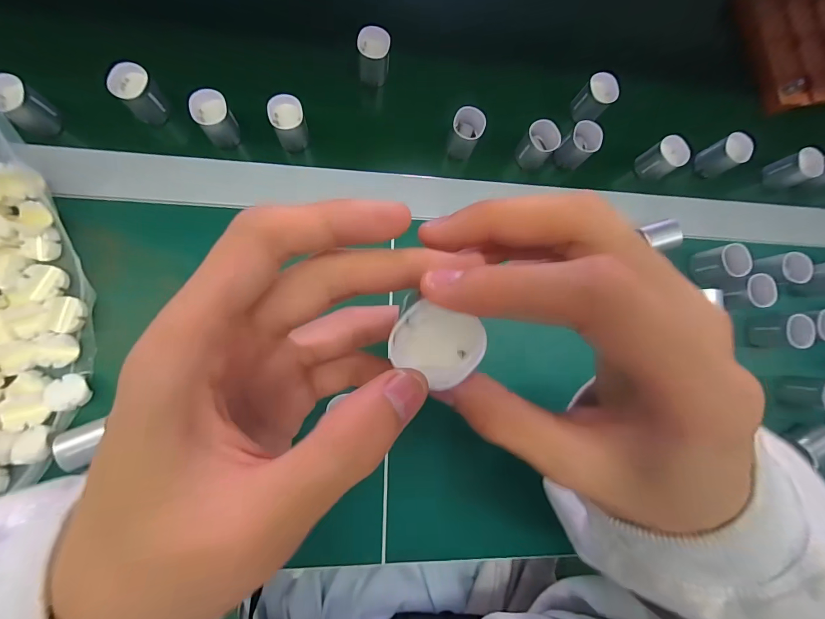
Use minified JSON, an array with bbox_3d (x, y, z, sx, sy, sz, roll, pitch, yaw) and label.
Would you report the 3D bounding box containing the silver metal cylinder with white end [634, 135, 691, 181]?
[{"bbox_3d":[0.248,-0.150,0.350,0.029,0.034,0.031,-30,91,-8],"label":"silver metal cylinder with white end"}]

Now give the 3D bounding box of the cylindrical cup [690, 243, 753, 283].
[{"bbox_3d":[0.289,-0.043,0.332,0.024,0.036,0.030,-15,89,-8],"label":"cylindrical cup"}]

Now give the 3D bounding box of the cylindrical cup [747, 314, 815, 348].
[{"bbox_3d":[0.348,0.021,0.334,0.028,0.035,0.030,0,87,-7],"label":"cylindrical cup"}]

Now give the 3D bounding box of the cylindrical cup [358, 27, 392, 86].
[{"bbox_3d":[-0.035,-0.229,0.320,0.027,0.030,0.033,-7,88,-8],"label":"cylindrical cup"}]

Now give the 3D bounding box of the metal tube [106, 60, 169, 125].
[{"bbox_3d":[-0.228,-0.181,0.295,0.031,0.034,0.031,0,87,-7],"label":"metal tube"}]

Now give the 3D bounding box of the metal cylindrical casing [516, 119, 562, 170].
[{"bbox_3d":[0.118,-0.155,0.334,0.030,0.036,0.030,0,87,-7],"label":"metal cylindrical casing"}]

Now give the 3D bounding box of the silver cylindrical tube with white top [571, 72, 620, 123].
[{"bbox_3d":[0.177,-0.205,0.344,0.030,0.032,0.029,0,87,-7],"label":"silver cylindrical tube with white top"}]

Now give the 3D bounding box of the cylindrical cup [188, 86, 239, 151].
[{"bbox_3d":[-0.167,-0.162,0.299,0.028,0.035,0.033,-30,91,-8],"label":"cylindrical cup"}]

